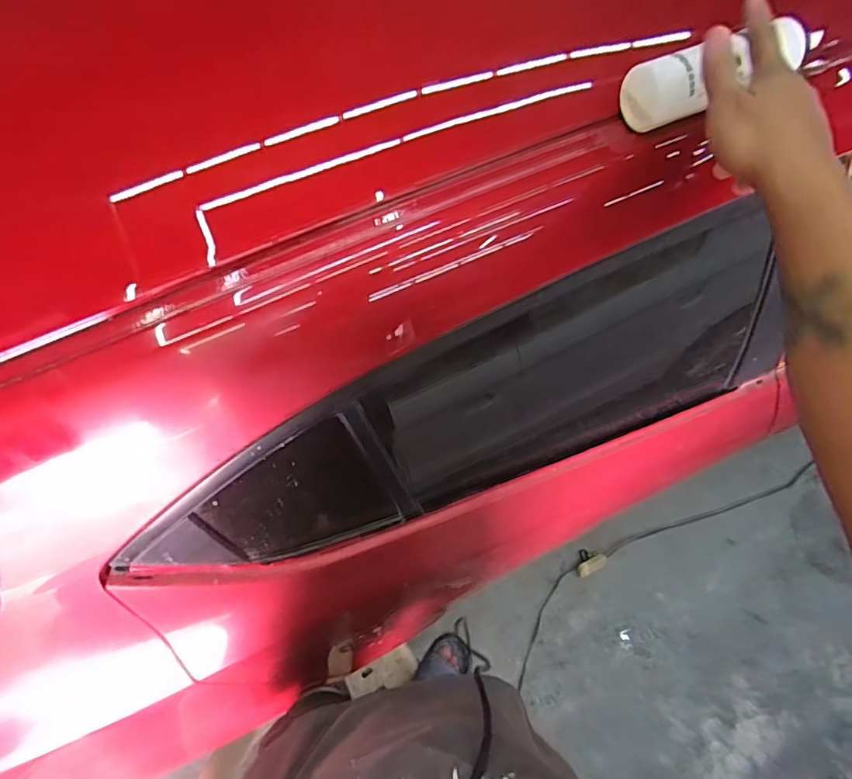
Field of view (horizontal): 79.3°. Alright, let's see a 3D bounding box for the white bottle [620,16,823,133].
[{"bbox_3d":[0.284,-0.301,0.474,0.190,0.068,0.058,-22,73,-6],"label":"white bottle"}]

